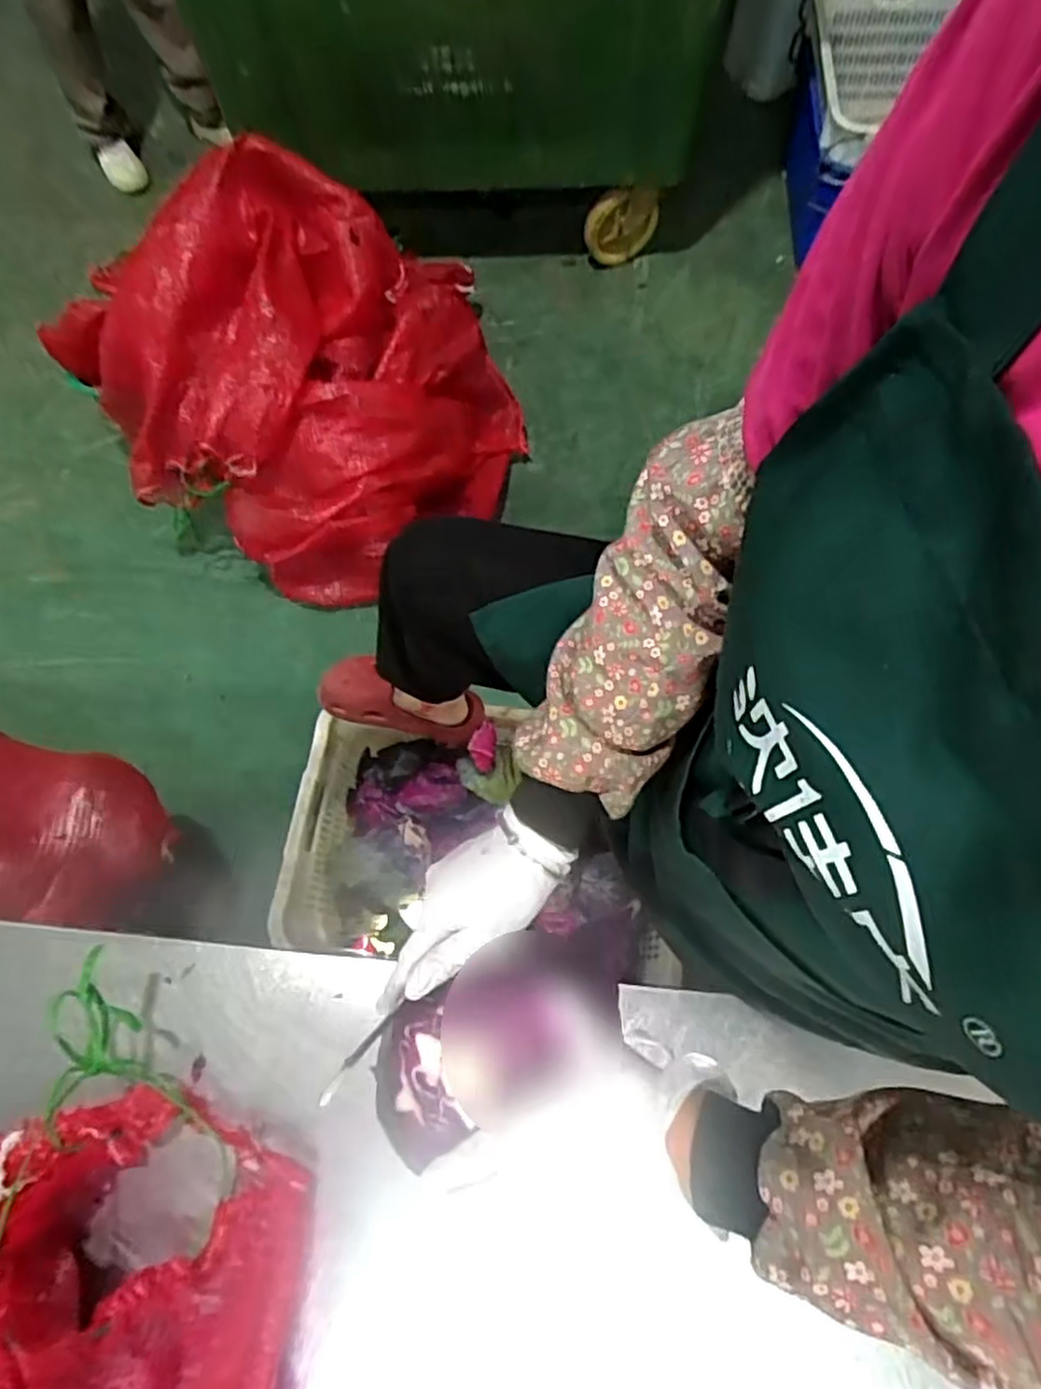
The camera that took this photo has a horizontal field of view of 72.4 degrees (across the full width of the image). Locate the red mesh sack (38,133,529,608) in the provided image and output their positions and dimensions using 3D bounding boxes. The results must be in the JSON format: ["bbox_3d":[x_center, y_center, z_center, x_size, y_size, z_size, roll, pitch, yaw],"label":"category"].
[{"bbox_3d":[-0.411,-0.673,1.455,0.695,0.503,0.814,39,75,15],"label":"red mesh sack"}]

